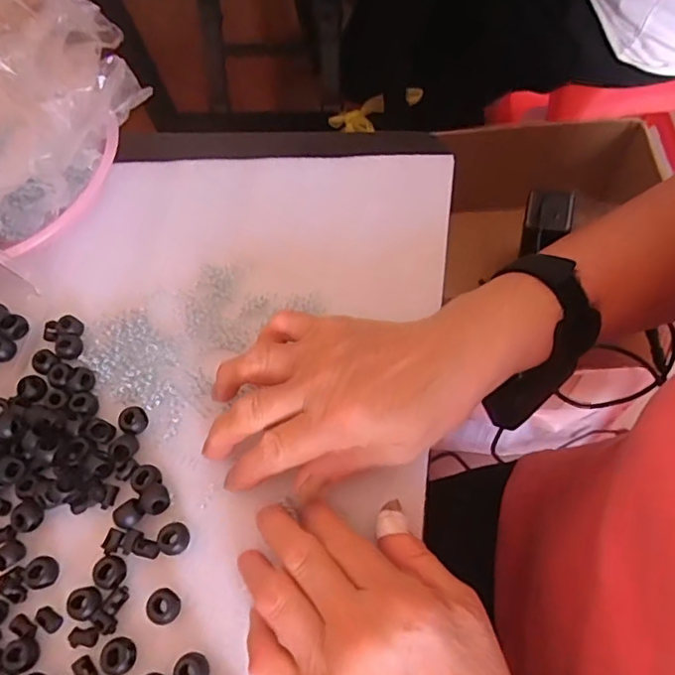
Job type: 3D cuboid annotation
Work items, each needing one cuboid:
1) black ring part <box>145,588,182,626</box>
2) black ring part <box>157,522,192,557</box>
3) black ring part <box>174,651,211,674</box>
[{"bbox_3d":[-0.095,0.146,0.306,0.016,0.008,0.017,-3,63,7],"label":"black ring part"},{"bbox_3d":[-0.093,0.114,0.321,0.017,0.007,0.017,-3,63,7],"label":"black ring part"},{"bbox_3d":[-0.075,0.172,0.290,0.017,0.008,0.017,-3,63,7],"label":"black ring part"}]

